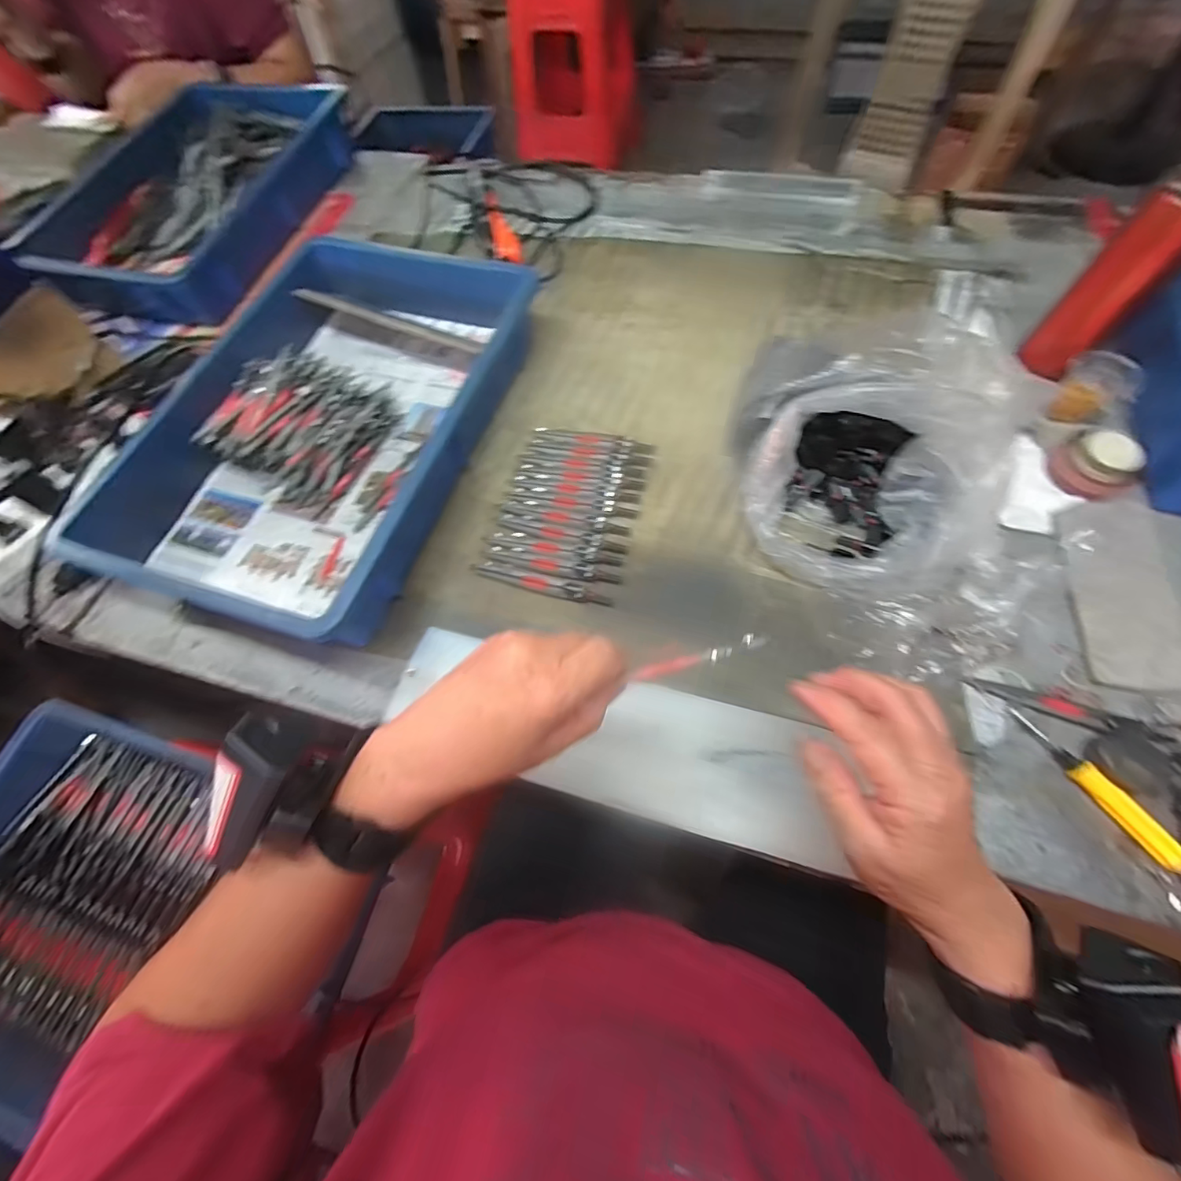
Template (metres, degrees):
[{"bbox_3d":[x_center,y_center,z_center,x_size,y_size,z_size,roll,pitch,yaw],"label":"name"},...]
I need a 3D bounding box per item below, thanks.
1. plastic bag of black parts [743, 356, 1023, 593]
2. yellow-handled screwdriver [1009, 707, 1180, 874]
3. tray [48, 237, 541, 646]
[{"bbox_3d":[0.238,-0.099,0.418,0.209,0.101,0.202,6,66,8],"label":"plastic bag of black parts"},{"bbox_3d":[0.339,0.131,0.337,0.014,0.016,0.117,-34,67,-11],"label":"yellow-handled screwdriver"},{"bbox_3d":[-0.248,-0.183,0.510,0.289,0.094,0.449,17,68,12],"label":"tray"}]

